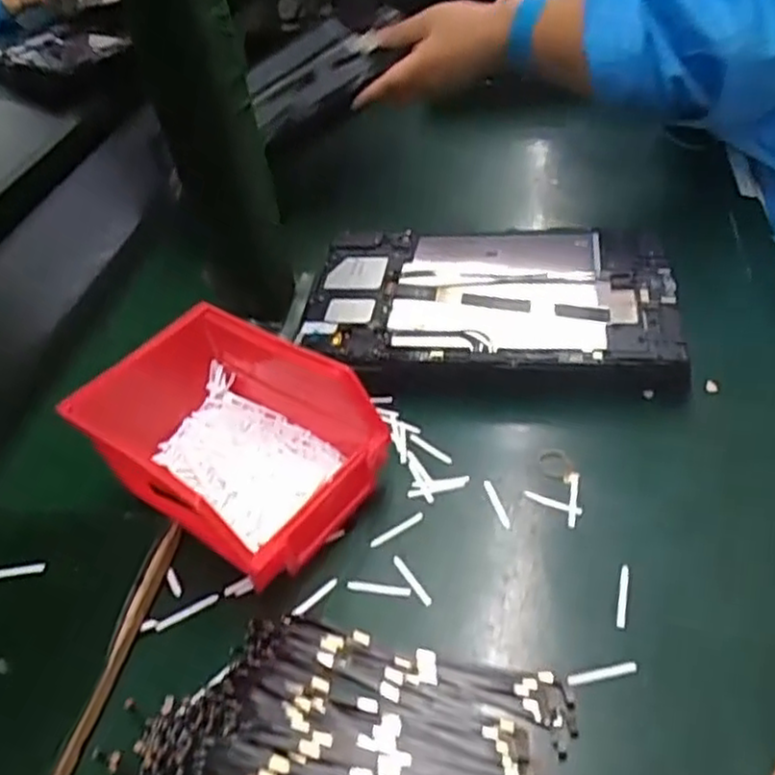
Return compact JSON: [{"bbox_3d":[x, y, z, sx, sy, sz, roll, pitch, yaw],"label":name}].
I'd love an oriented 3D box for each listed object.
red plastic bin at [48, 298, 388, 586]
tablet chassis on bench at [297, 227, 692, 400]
[{"bbox_3d":[-0.087,0.030,0.391,0.153,0.071,0.107,25,51,31],"label":"red plastic bin"},{"bbox_3d":[0.066,-0.057,0.489,0.243,0.034,0.164,2,43,11],"label":"tablet chassis on bench"}]

